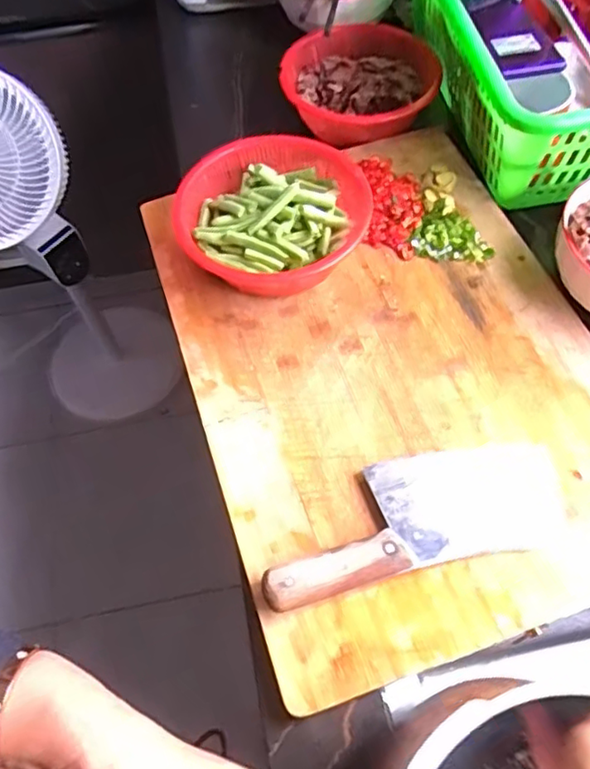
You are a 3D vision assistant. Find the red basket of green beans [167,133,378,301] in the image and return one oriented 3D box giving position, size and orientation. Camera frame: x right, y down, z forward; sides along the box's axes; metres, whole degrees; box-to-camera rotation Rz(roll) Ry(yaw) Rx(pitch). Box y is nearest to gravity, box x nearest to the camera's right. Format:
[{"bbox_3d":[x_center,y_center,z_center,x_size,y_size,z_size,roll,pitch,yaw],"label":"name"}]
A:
[{"bbox_3d":[-0.021,-0.152,0.564,0.171,0.062,0.158,-1,60,2],"label":"red basket of green beans"}]

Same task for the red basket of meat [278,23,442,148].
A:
[{"bbox_3d":[0.071,-0.331,0.672,0.156,0.051,0.135,-15,60,-6],"label":"red basket of meat"}]

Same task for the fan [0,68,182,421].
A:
[{"bbox_3d":[-0.443,-0.235,1.108,0.269,0.811,0.345,-17,61,-7],"label":"fan"}]

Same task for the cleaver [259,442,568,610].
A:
[{"bbox_3d":[0.087,0.093,0.442,0.225,0.027,0.085,-12,61,-6],"label":"cleaver"}]

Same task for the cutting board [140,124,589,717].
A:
[{"bbox_3d":[0.086,-0.025,0.526,0.343,0.019,0.480,-17,62,-8],"label":"cutting board"}]

